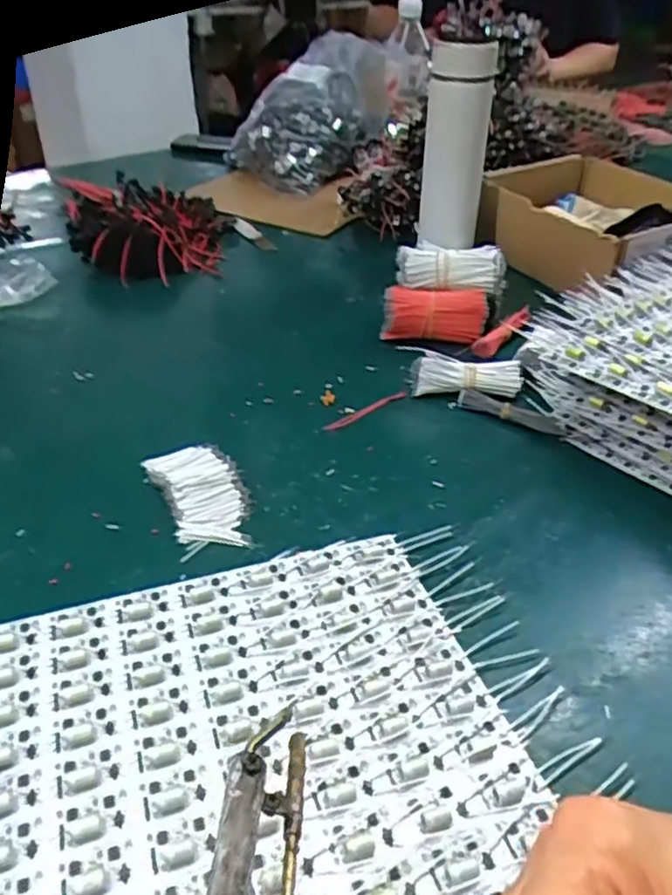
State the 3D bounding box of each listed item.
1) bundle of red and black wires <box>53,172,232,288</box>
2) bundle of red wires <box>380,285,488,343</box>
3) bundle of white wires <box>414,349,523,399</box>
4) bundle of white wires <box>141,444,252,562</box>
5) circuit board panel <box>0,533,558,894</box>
[{"bbox_3d":[-0.229,-0.271,0.851,0.187,0.059,0.216,-8,36,-13],"label":"bundle of red and black wires"},{"bbox_3d":[0.093,-0.124,0.650,0.093,0.048,0.028,9,36,12],"label":"bundle of red wires"},{"bbox_3d":[0.109,-0.061,0.582,0.089,0.031,0.035,7,35,8],"label":"bundle of white wires"},{"bbox_3d":[-0.090,0.029,0.464,0.054,0.015,0.100,-15,38,-21],"label":"bundle of white wires"},{"bbox_3d":[-0.032,0.152,0.302,0.243,0.005,0.276,-12,37,-17],"label":"circuit board panel"}]

